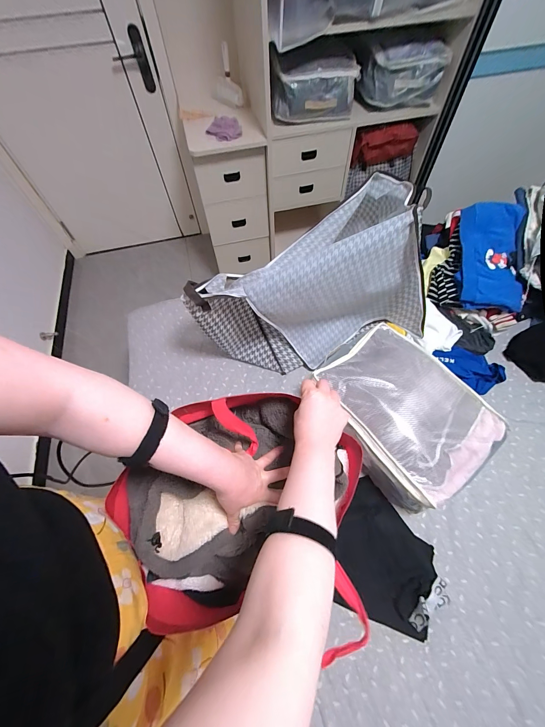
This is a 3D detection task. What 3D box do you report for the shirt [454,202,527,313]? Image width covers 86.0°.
[{"bbox_3d":[0.736,-0.367,0.991,0.191,0.060,0.370,3,86,4],"label":"shirt"}]

